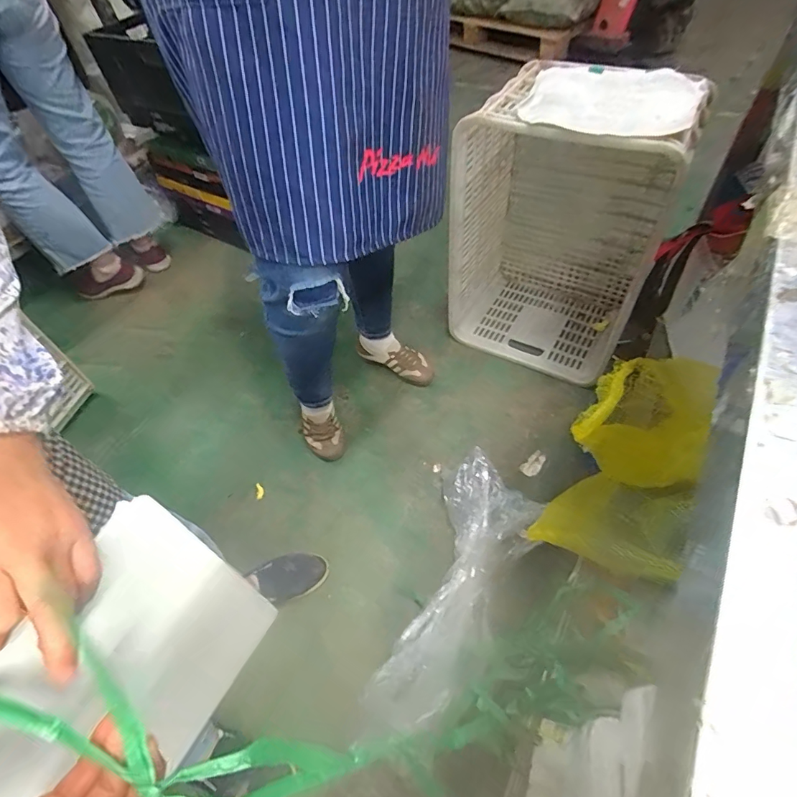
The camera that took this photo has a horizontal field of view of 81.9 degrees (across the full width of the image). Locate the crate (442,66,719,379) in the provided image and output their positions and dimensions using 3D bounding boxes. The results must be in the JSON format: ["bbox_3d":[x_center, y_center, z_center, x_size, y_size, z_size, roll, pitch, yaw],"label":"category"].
[{"bbox_3d":[0.386,-0.414,1.107,0.431,0.594,0.391,22,58,21],"label":"crate"}]

